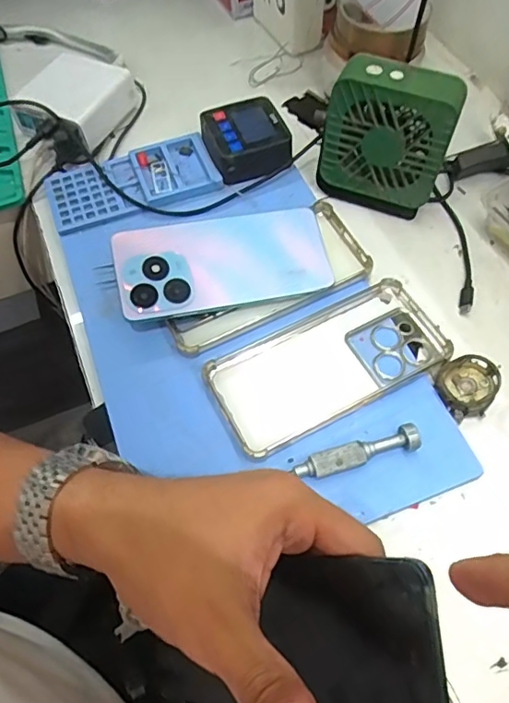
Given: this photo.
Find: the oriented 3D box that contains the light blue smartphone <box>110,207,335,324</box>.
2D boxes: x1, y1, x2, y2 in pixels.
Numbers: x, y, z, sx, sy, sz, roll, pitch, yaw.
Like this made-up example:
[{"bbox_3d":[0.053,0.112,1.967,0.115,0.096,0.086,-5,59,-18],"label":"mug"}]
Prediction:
[{"bbox_3d":[-0.025,-0.070,0.416,0.160,0.010,0.079,-9,68,-10],"label":"light blue smartphone"}]

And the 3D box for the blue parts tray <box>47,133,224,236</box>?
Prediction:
[{"bbox_3d":[-0.111,-0.155,0.484,0.145,0.010,0.071,-17,61,-8],"label":"blue parts tray"}]

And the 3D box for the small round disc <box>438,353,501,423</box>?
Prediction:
[{"bbox_3d":[0.151,0.024,0.380,0.040,0.018,0.040,-25,79,5],"label":"small round disc"}]

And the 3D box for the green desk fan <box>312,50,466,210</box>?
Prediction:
[{"bbox_3d":[0.107,-0.173,0.437,0.098,0.098,0.048,20,64,12],"label":"green desk fan"}]

